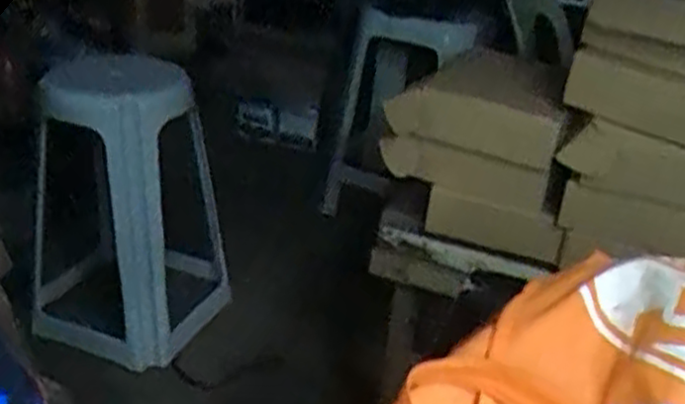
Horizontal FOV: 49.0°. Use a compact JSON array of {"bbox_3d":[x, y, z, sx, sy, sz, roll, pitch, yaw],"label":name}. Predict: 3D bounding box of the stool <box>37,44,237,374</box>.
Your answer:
[{"bbox_3d":[-0.475,0.019,1.630,0.357,0.610,0.361,12,30,20],"label":"stool"}]

